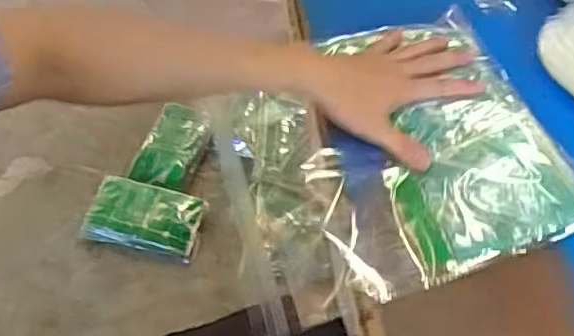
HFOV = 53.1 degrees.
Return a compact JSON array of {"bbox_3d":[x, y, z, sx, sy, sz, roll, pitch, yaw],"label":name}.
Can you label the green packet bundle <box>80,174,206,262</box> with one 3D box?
[{"bbox_3d":[-0.343,0.114,1.380,0.281,0.079,0.166,10,52,9],"label":"green packet bundle"}]

